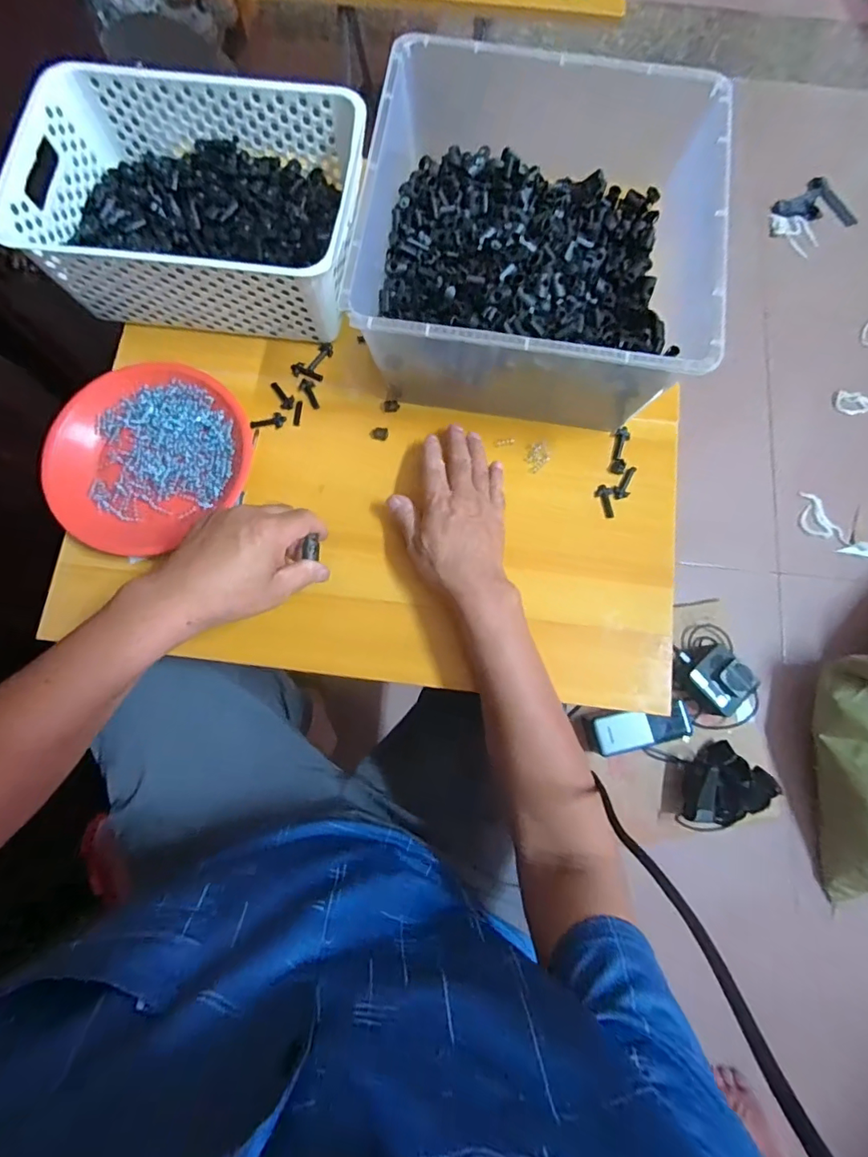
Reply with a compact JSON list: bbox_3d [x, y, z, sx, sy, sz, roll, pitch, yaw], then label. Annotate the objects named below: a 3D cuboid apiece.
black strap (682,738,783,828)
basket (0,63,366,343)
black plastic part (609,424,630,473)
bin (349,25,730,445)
[{"bbox_3d":[0.381,0.283,0.686,0.118,0.080,0.080,-38,81,-9],"label":"black strap"},{"bbox_3d":[-0.226,-0.365,0.511,0.305,0.120,0.204,6,77,0],"label":"basket"},{"bbox_3d":[0.192,-0.132,0.521,0.014,0.008,0.050,12,77,1],"label":"black plastic part"},{"bbox_3d":[0.093,-0.312,0.487,0.294,0.140,0.314,7,77,0],"label":"bin"}]

